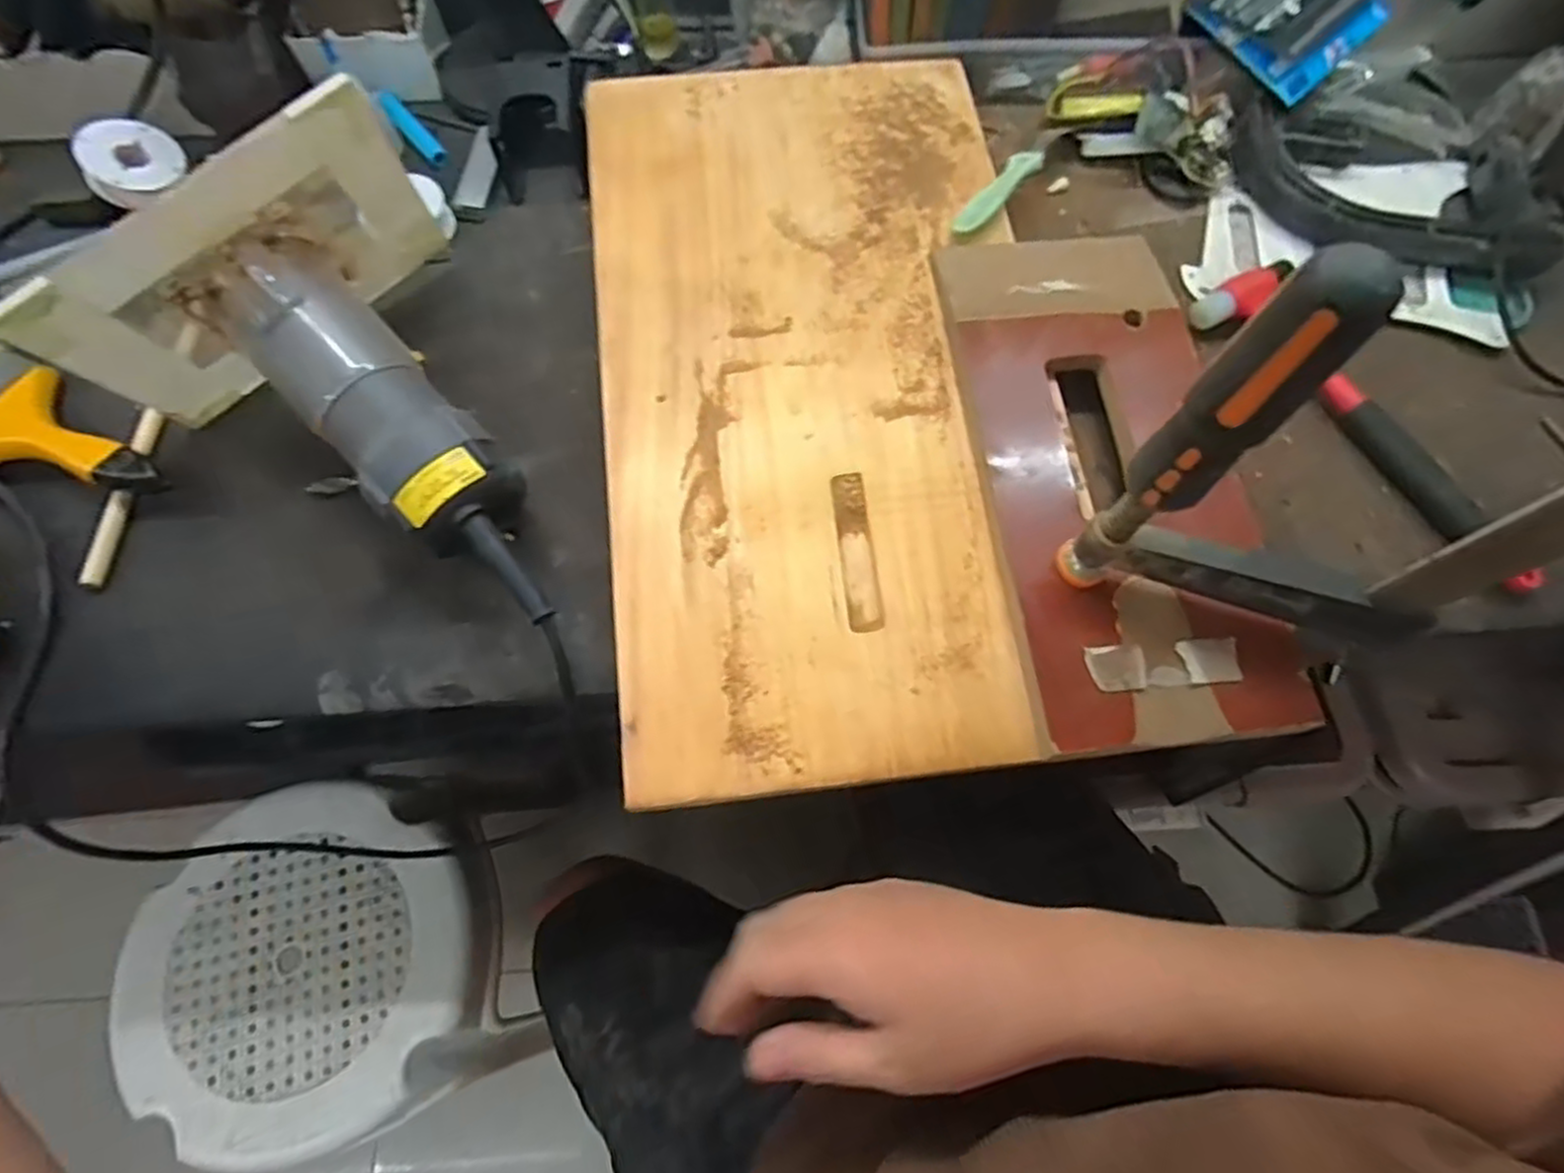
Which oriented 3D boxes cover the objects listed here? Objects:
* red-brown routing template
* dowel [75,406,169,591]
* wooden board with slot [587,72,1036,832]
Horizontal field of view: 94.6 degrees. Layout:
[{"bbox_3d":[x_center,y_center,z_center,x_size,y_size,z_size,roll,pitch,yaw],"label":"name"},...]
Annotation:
[{"bbox_3d":[0.202,-0.078,0.433,0.162,0.012,0.333,-7,70,-1],"label":"red-brown routing template"},{"bbox_3d":[-0.415,-0.058,0.453,0.014,0.011,0.122,3,70,2],"label":"dowel"},{"bbox_3d":[0.021,-0.143,0.463,0.263,0.020,0.517,-6,70,-1],"label":"wooden board with slot"}]

